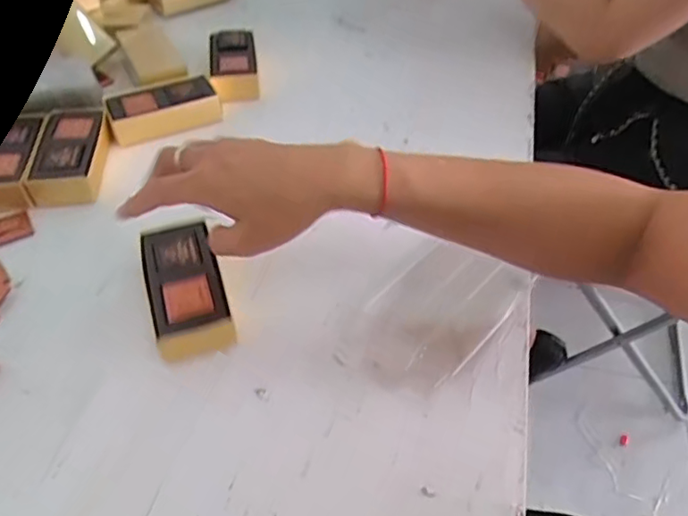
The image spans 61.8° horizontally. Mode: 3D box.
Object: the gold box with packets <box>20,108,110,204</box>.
[{"bbox_3d":[-0.268,-0.104,0.568,0.056,0.033,0.120,-4,47,-4],"label":"gold box with packets"}]

